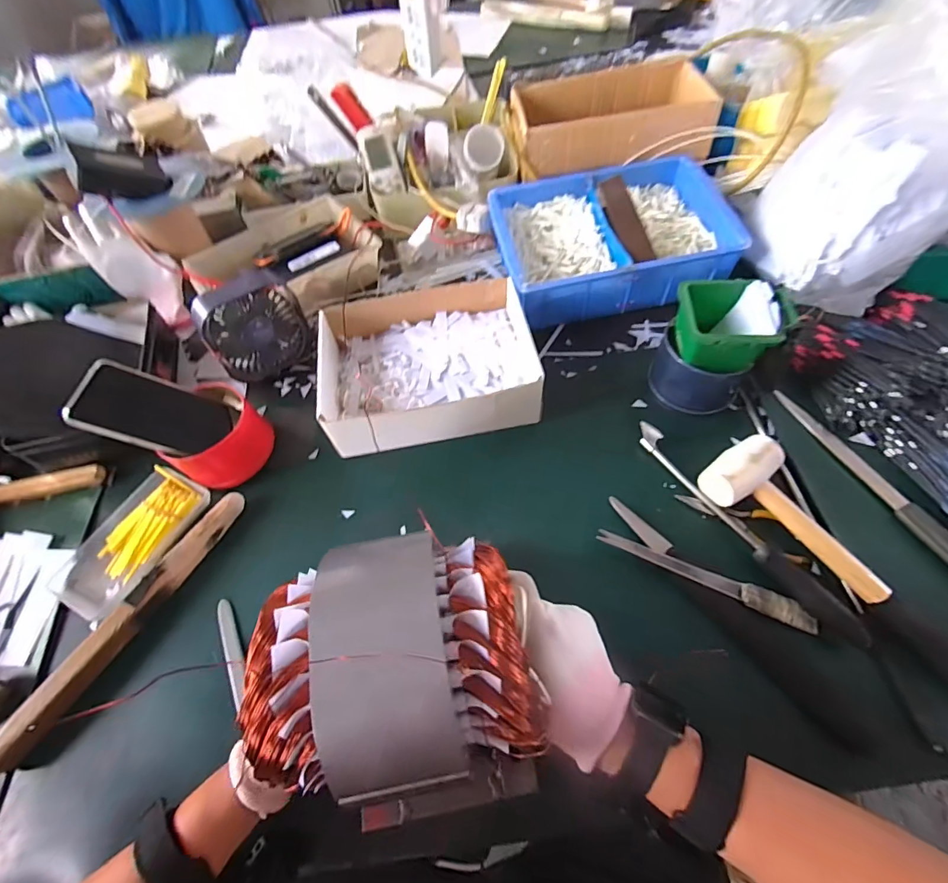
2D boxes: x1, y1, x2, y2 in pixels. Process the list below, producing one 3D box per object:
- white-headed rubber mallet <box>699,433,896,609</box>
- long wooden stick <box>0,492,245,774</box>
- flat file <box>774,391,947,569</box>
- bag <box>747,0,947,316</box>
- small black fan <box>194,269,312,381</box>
[{"bbox_3d":[0.304,0.075,0.435,0.090,0.048,0.175,-32,62,-14],"label":"white-headed rubber mallet"},{"bbox_3d":[-0.328,0.165,0.438,0.021,0.021,0.278,25,64,18],"label":"long wooden stick"},{"bbox_3d":[0.415,0.051,0.460,0.029,0.012,0.276,-24,61,-9],"label":"flat file"},{"bbox_3d":[0.481,-0.356,0.538,0.178,0.208,0.347,25,65,18],"label":"bag"},{"bbox_3d":[-0.269,-0.138,0.579,0.118,0.123,0.047,-38,46,-23],"label":"small black fan"}]

